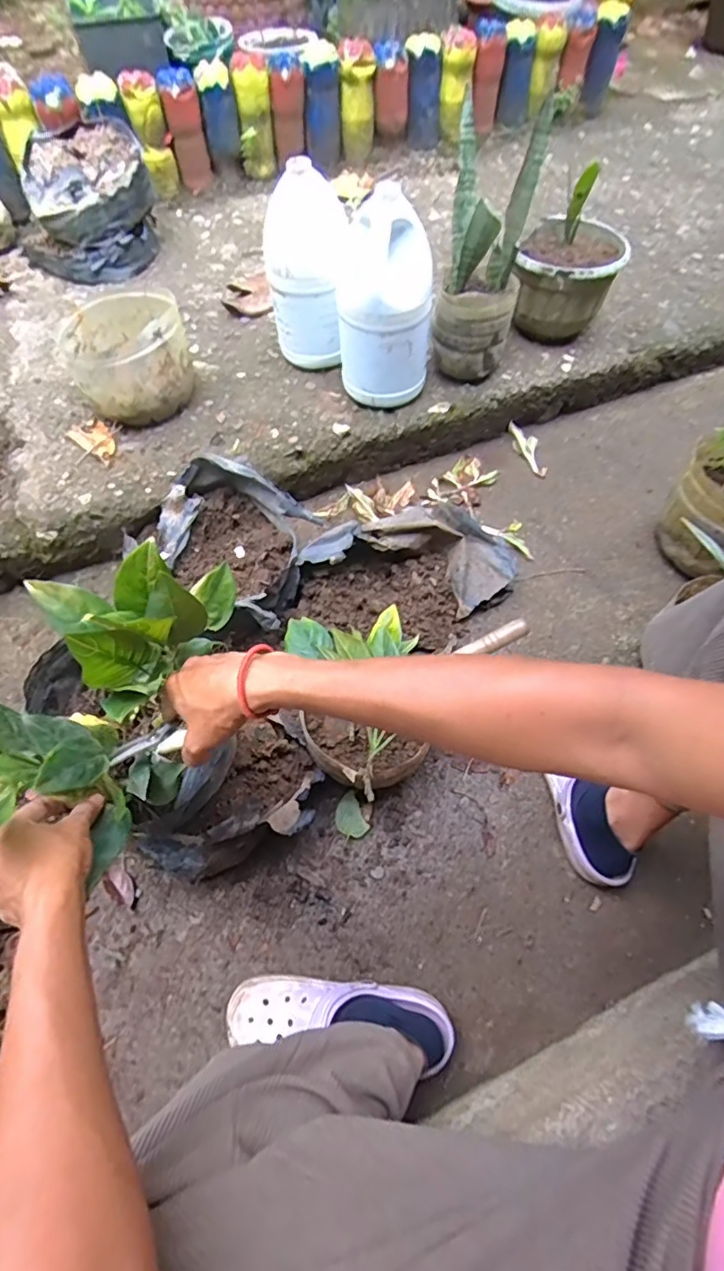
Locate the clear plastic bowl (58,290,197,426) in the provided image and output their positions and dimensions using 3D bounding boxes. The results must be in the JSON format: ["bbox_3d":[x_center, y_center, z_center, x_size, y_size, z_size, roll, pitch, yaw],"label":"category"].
[{"bbox_3d":[-0.401,-0.481,0.964,0.187,0.156,0.199,-1,61,1],"label":"clear plastic bowl"}]

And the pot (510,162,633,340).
[{"bbox_3d":[0.418,-0.755,1.091,0.200,0.280,0.203,17,63,10],"label":"pot"}]

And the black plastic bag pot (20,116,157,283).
[{"bbox_3d":[-0.618,-0.959,1.210,0.304,0.195,0.282,-22,63,-10],"label":"black plastic bag pot"}]

